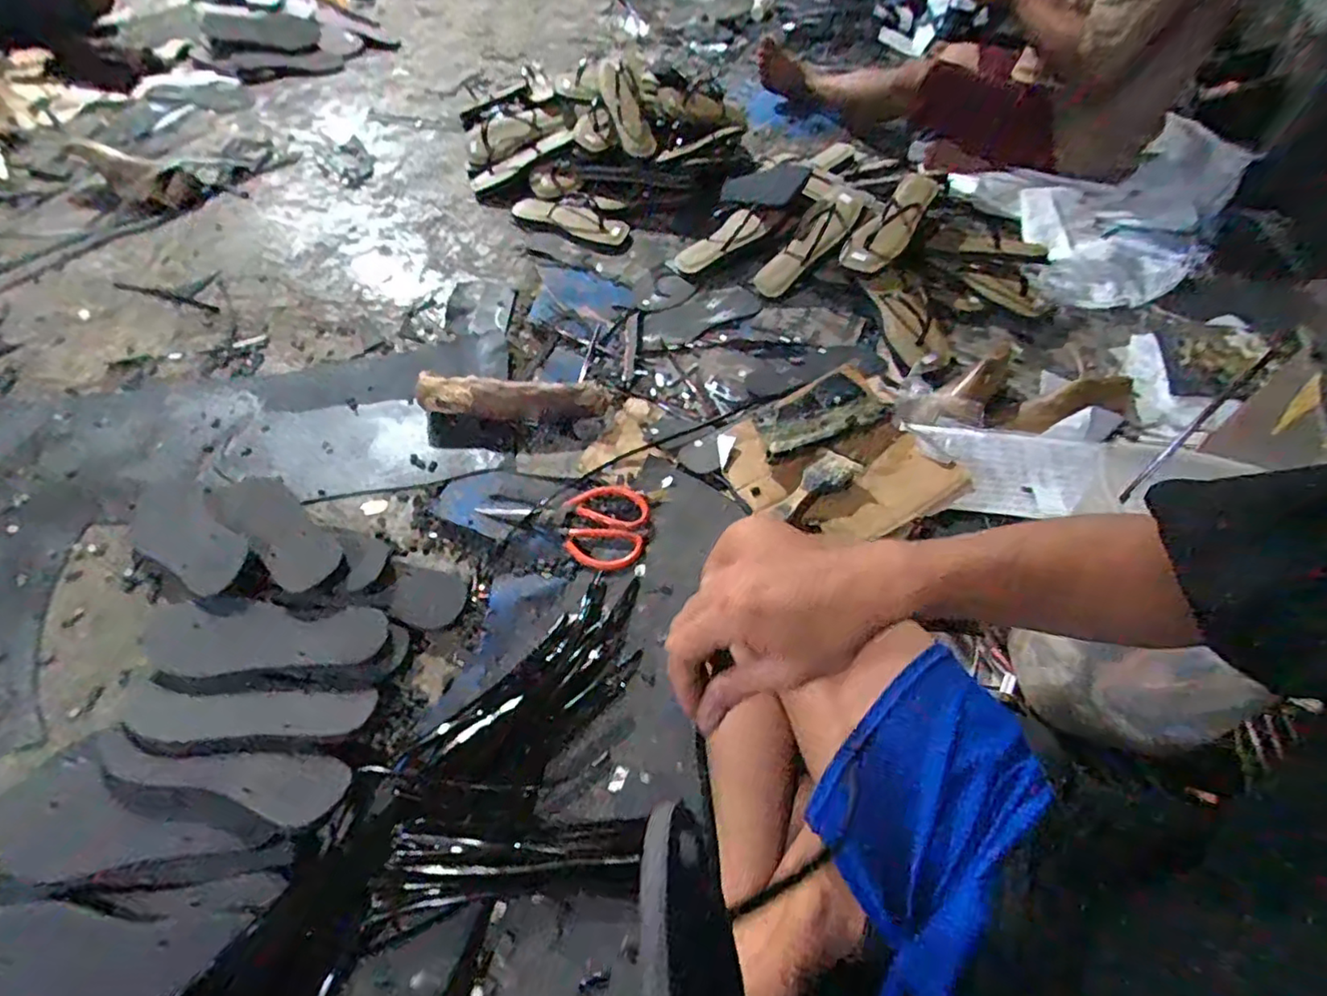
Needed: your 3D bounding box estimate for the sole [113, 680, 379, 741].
[{"bbox_3d":[-0.402,0.209,0.599,0.218,0.008,0.054,6,46,-9],"label":"sole"}]

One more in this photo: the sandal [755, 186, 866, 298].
[{"bbox_3d":[0.251,-0.444,1.066,0.233,0.043,0.084,-45,62,8],"label":"sandal"}]

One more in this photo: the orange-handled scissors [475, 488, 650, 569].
[{"bbox_3d":[-0.122,0.034,0.749,0.204,0.015,0.108,0,53,-4],"label":"orange-handled scissors"}]

